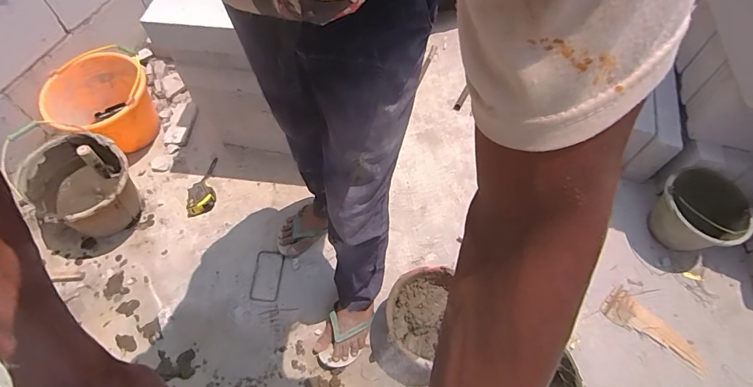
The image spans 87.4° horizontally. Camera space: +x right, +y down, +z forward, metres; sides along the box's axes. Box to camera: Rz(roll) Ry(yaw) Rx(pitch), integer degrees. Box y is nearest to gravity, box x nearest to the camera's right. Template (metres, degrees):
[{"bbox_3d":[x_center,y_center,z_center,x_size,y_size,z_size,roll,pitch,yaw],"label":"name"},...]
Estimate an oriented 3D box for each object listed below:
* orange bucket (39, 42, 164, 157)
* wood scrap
[{"bbox_3d":[-0.901,-0.298,1.320,0.306,0.229,0.306,1,59,-2],"label":"orange bucket"},{"bbox_3d":[0.773,0.391,1.102,0.099,0.014,0.274,-37,66,-20],"label":"wood scrap"}]

